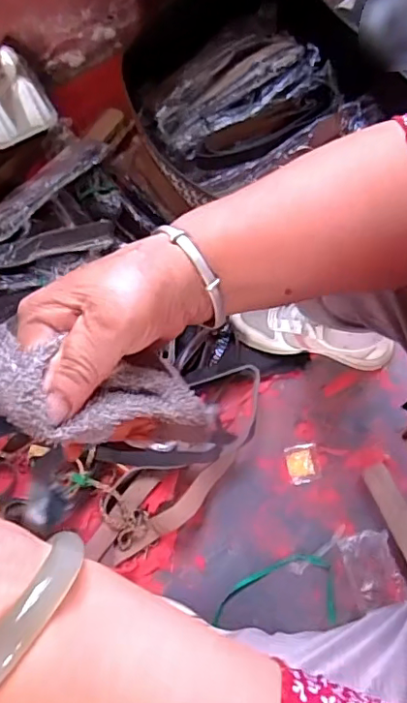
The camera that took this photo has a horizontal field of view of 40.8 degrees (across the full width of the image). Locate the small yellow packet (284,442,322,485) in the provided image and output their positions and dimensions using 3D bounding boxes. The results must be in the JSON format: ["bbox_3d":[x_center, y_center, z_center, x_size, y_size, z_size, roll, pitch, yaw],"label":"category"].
[{"bbox_3d":[0.143,0.161,0.789,0.045,0.004,0.056,-9,67,3],"label":"small yellow packet"}]

